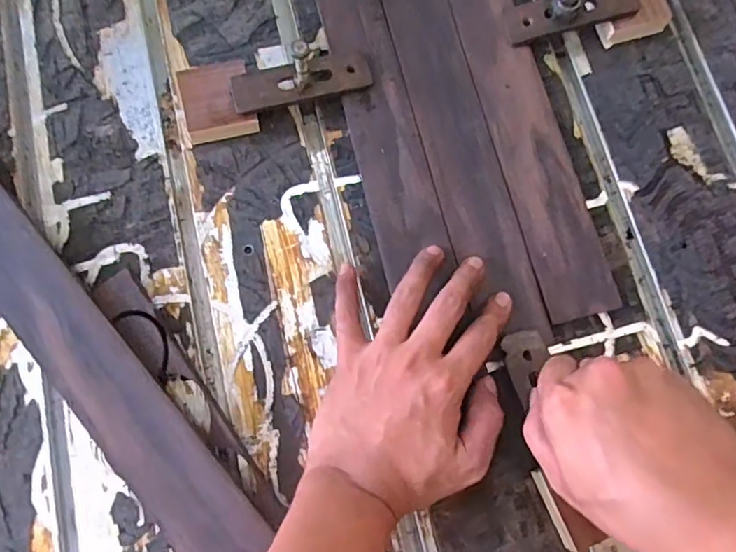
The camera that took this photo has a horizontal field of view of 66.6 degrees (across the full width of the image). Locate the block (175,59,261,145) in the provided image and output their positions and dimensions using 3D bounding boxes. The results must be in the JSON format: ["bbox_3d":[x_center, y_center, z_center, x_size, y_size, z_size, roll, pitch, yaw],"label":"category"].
[{"bbox_3d":[-0.105,-0.123,0.397,0.047,0.022,0.056,-14,77,-5],"label":"block"}]

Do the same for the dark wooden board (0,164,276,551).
[{"bbox_3d":[-0.220,-0.001,0.361,0.050,0.025,0.453,-41,81,-10],"label":"dark wooden board"}]

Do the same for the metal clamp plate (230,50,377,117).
[{"bbox_3d":[-0.046,-0.138,0.394,0.097,0.008,0.031,-16,78,-11],"label":"metal clamp plate"}]

